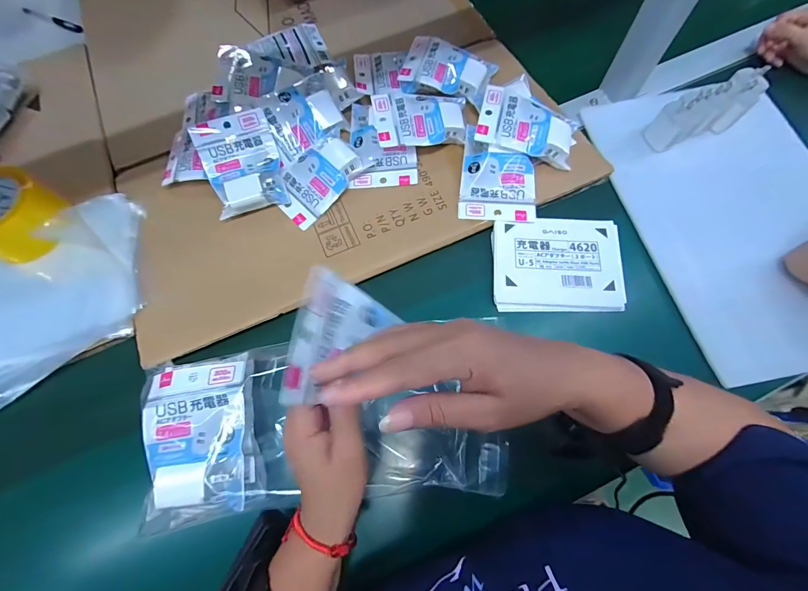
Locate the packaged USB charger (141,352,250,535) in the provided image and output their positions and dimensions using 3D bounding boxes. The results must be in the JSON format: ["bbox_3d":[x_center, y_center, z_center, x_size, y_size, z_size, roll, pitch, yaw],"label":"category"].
[{"bbox_3d":[-0.193,0.136,0.343,0.098,0.049,0.140,-13,70,-2],"label":"packaged USB charger"}]

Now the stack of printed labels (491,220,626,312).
[{"bbox_3d":[0.188,-0.040,0.430,0.152,0.011,0.120,1,70,3],"label":"stack of printed labels"}]

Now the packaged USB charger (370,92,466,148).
[{"bbox_3d":[0.025,-0.243,0.490,0.127,0.032,0.089,-9,70,0],"label":"packaged USB charger"}]

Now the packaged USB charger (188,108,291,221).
[{"bbox_3d":[-0.213,-0.171,0.462,0.094,0.022,0.123,-18,85,-7],"label":"packaged USB charger"}]

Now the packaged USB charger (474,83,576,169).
[{"bbox_3d":[0.160,-0.216,0.461,0.123,0.044,0.089,11,71,7],"label":"packaged USB charger"}]

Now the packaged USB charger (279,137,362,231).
[{"bbox_3d":[-0.116,-0.161,0.471,0.088,0.026,0.127,42,77,16],"label":"packaged USB charger"}]

